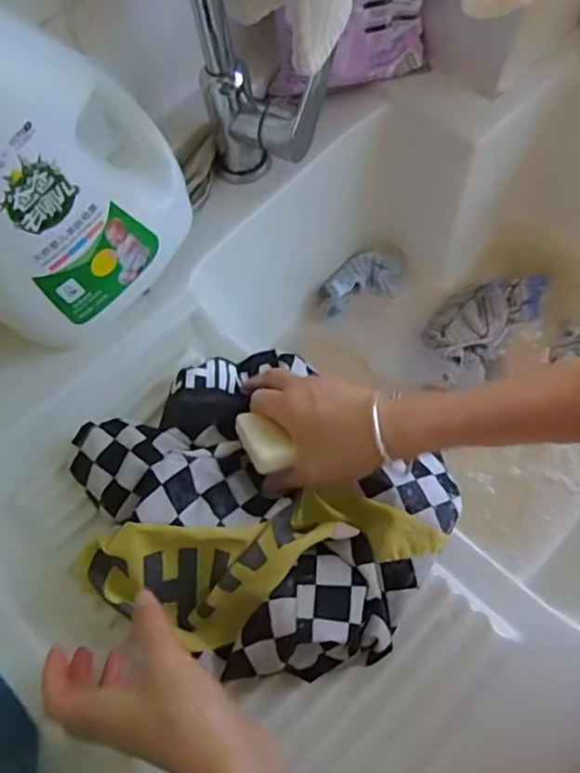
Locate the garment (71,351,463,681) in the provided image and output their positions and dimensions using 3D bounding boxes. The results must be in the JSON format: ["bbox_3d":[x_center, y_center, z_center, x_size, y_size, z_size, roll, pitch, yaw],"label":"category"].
[{"bbox_3d":[-0.028,0.077,0.408,0.252,0.068,0.214,37,74,14],"label":"garment"}]

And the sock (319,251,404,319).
[{"bbox_3d":[0.084,-0.126,0.679,0.106,0.028,0.056,-22,69,-7],"label":"sock"}]

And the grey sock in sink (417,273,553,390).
[{"bbox_3d":[0.227,-0.082,0.674,0.090,0.024,0.177,35,73,14],"label":"grey sock in sink"}]

